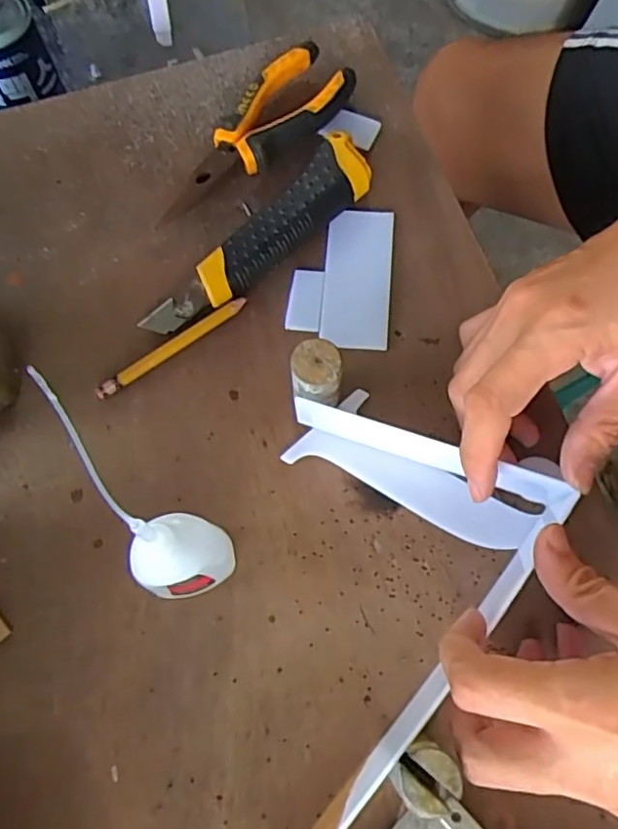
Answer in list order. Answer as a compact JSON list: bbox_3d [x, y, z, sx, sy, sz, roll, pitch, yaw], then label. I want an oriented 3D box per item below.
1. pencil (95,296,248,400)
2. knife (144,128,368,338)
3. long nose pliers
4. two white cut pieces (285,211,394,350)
[{"bbox_3d":[-0.078,-0.039,0.355,0.097,0.005,0.010,-35,74,-10],"label":"pencil"},{"bbox_3d":[-0.026,-0.102,0.369,0.035,0.019,0.161,41,77,14],"label":"knife"},{"bbox_3d":[-0.038,-0.175,0.395,0.149,0.022,0.048,-43,75,-12],"label":"long nose pliers"},{"bbox_3d":[0.020,-0.082,0.375,0.060,0.006,0.085,5,78,-9],"label":"two white cut pieces"}]

